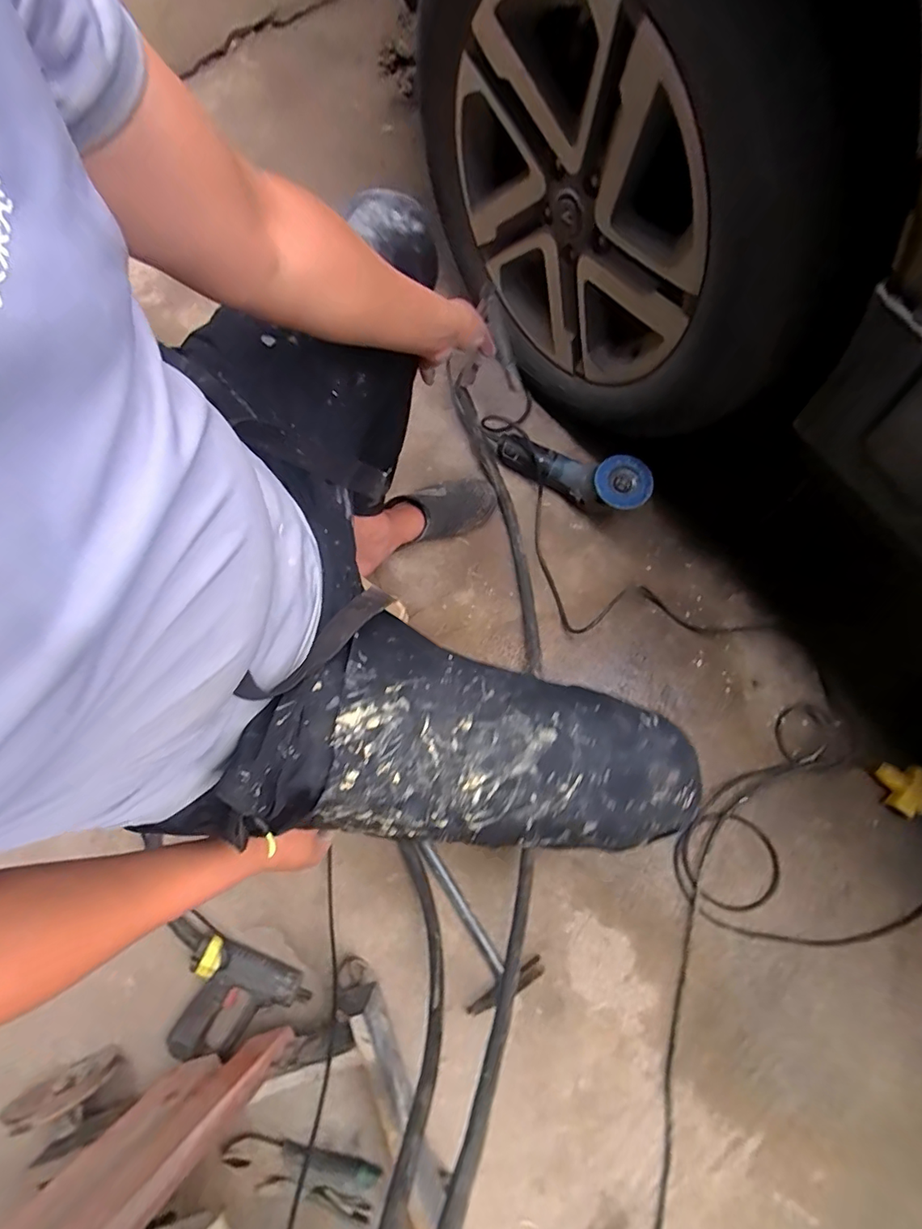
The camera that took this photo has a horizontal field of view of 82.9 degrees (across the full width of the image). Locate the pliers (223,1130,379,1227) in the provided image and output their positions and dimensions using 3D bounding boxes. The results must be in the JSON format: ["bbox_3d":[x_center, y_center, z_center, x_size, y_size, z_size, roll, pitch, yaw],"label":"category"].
[{"bbox_3d":[-0.227,0.780,0.721,0.220,0.026,0.073,8,75,1],"label":"pliers"}]

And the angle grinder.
[{"bbox_3d":[0.196,-0.255,0.933,0.279,0.108,0.092,26,81,6],"label":"angle grinder"}]

